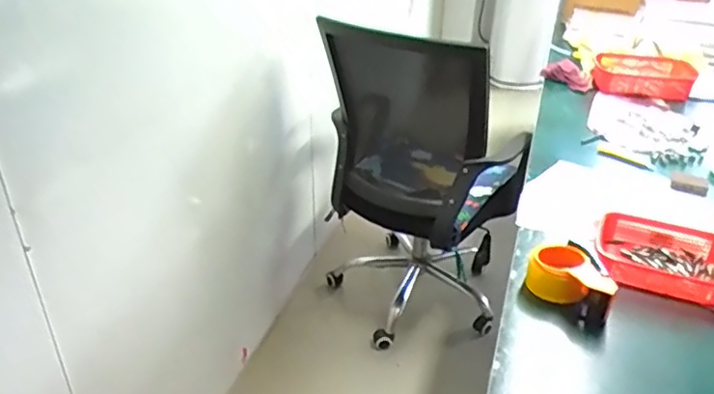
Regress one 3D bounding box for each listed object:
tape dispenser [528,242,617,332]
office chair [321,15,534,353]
[{"bbox_3d":[0.337,0.133,0.941,0.097,0.063,0.142,-16,36,-26],"label":"tape dispenser"},{"bbox_3d":[0.176,-0.079,1.867,0.545,0.964,0.545,0,31,-1],"label":"office chair"}]

